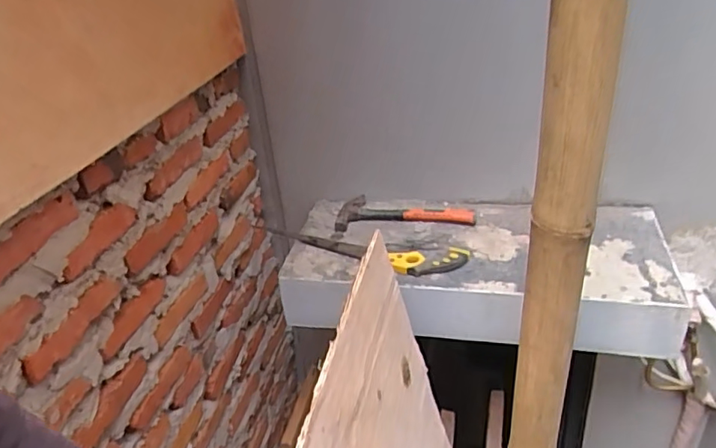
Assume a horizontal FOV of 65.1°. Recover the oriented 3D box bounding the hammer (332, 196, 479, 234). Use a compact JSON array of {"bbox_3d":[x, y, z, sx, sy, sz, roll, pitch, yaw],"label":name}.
[{"bbox_3d":[0.110,-0.026,1.295,0.312,0.030,0.110,0,30,12],"label":"hammer"}]

